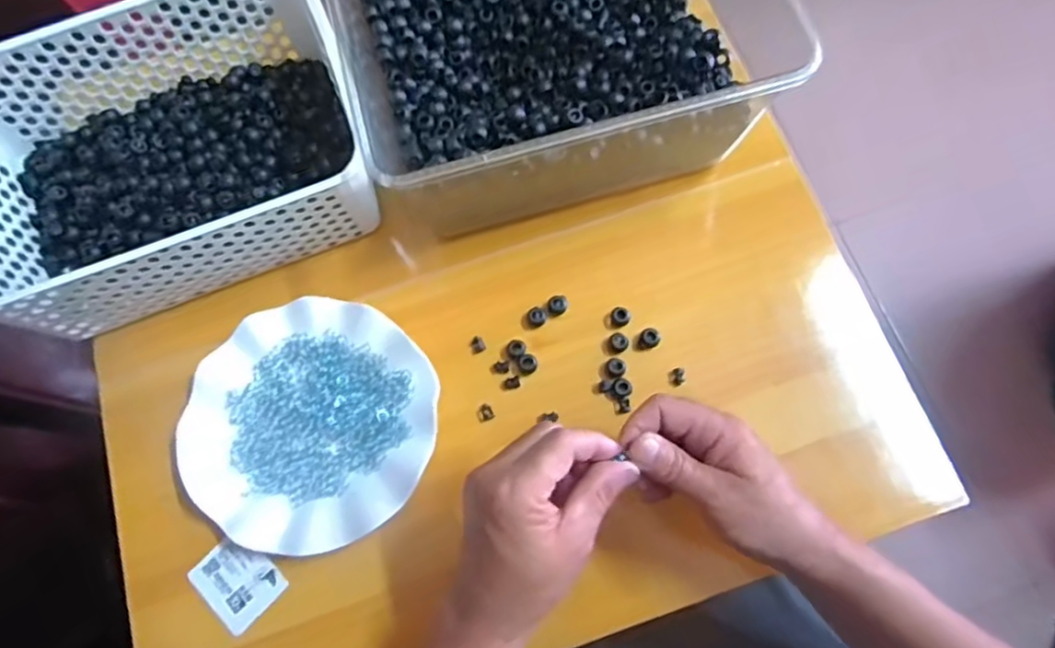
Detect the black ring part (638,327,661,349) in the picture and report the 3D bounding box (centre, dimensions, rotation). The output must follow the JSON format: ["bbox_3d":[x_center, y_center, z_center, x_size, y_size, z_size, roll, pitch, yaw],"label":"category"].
[{"bbox_3d":[0.095,0.012,0.497,0.015,0.012,0.015,0,73,1],"label":"black ring part"}]

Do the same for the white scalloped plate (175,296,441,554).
[{"bbox_3d":[-0.161,0.074,0.480,0.179,0.029,0.178,0,73,1],"label":"white scalloped plate"}]

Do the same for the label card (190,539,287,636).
[{"bbox_3d":[-0.211,0.186,0.463,0.051,0.006,0.060,-44,77,-11],"label":"label card"}]

